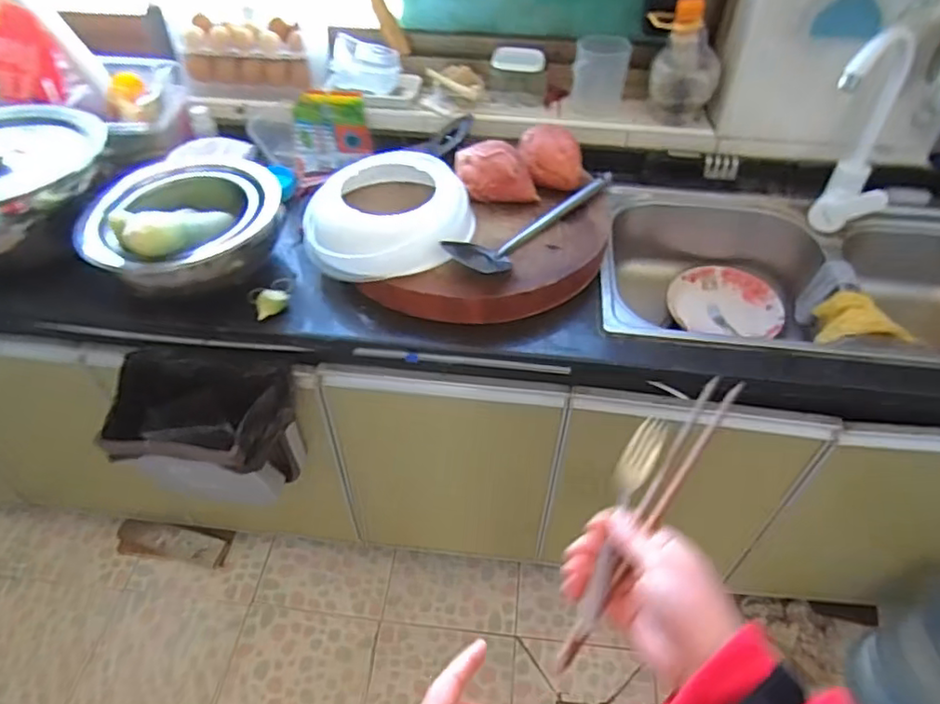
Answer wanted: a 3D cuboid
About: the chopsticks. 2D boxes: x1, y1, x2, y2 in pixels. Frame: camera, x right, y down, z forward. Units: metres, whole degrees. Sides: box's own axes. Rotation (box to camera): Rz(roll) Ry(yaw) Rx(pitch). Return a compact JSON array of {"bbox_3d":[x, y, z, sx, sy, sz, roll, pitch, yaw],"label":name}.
[{"bbox_3d":[0.133,0.117,0.442,0.024,0.020,0.245,31,70,21],"label":"chopsticks"}]

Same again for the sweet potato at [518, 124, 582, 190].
[{"bbox_3d":[0.127,-0.306,0.946,0.101,0.061,0.082,8,48,6],"label":"sweet potato"}]

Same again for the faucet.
[{"bbox_3d":[0.562,-0.293,0.859,0.118,0.281,0.171,31,54,24],"label":"faucet"}]

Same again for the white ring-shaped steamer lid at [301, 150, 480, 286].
[{"bbox_3d":[-0.124,-0.203,0.881,0.228,0.082,0.233,1,48,-1],"label":"white ring-shaped steamer lid"}]

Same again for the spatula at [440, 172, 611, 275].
[{"bbox_3d":[0.107,-0.188,0.880,0.310,0.038,0.066,-28,54,-24],"label":"spatula"}]

